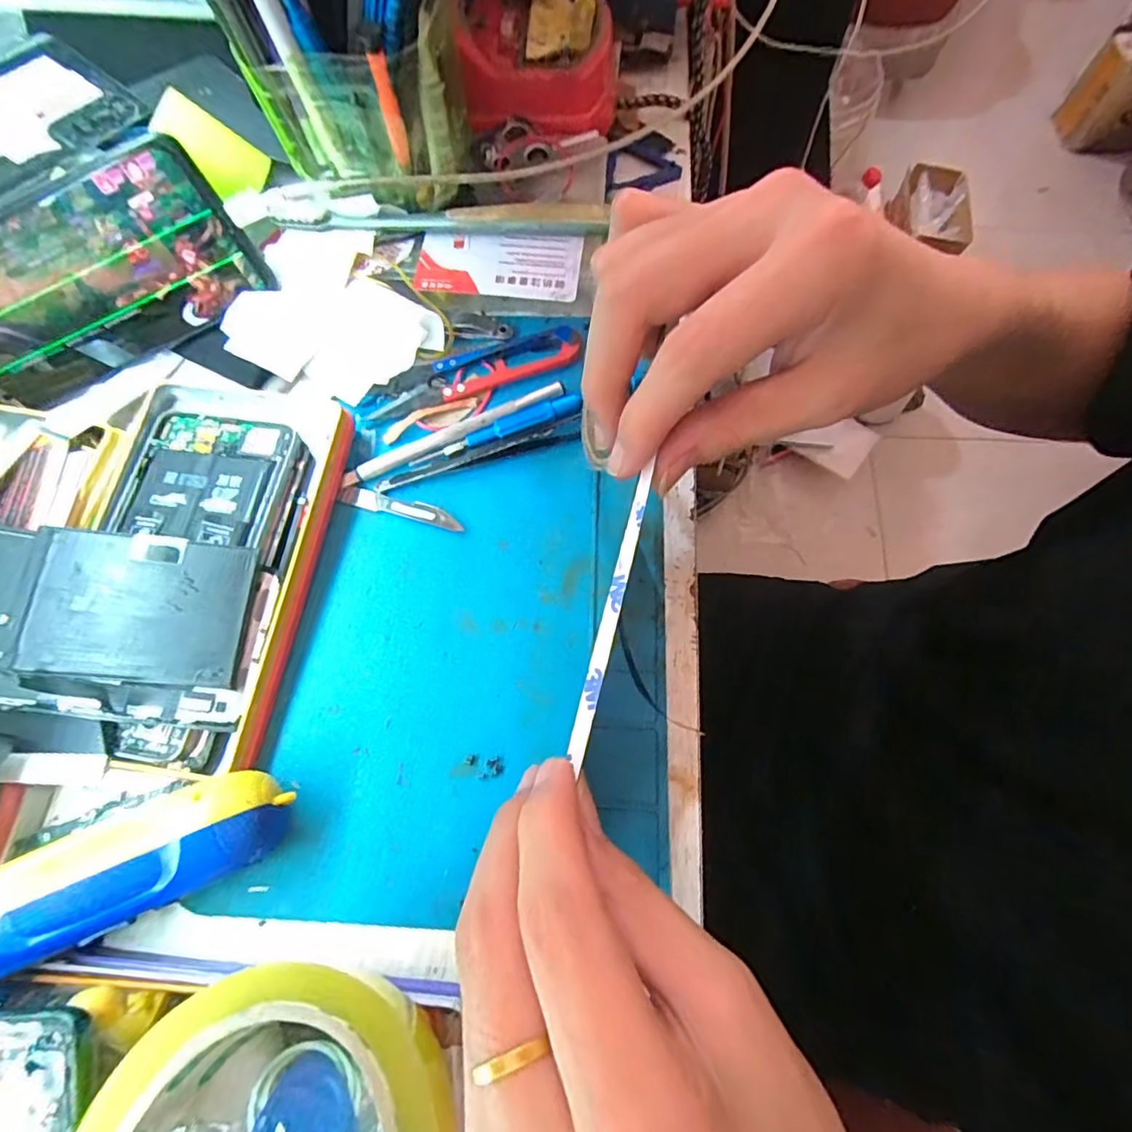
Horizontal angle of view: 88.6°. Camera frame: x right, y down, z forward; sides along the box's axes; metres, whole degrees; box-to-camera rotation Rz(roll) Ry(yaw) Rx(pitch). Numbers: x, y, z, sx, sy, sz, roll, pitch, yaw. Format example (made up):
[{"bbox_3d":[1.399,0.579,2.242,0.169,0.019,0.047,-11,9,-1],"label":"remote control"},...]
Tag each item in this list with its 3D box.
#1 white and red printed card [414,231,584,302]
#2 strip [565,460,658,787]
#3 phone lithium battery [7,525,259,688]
[{"bbox_3d":[-0.035,-0.157,0.302,0.084,0.004,0.038,6,74,4],"label":"white and red printed card"},{"bbox_3d":[0.015,0.013,0.185,0.006,0.004,0.095,14,76,7],"label":"strip"},{"bbox_3d":[-0.175,0.016,0.237,0.081,0.004,0.059,6,74,-11],"label":"phone lithium battery"}]

